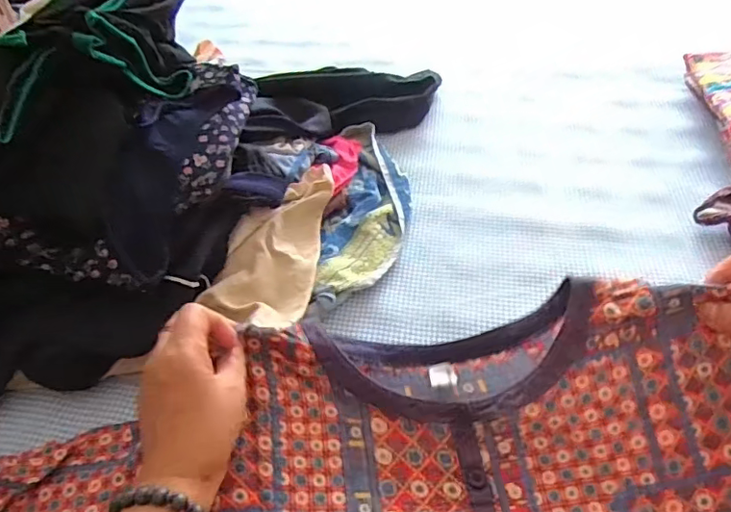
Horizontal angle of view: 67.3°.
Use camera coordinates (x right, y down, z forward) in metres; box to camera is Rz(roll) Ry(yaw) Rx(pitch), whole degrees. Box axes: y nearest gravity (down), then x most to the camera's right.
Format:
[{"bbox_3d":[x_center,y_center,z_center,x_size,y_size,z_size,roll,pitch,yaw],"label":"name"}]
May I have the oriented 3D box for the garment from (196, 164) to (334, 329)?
[{"bbox_3d":[-0.081,-0.011,0.534,0.097,0.046,0.209,7,46,10],"label":"garment"}]

